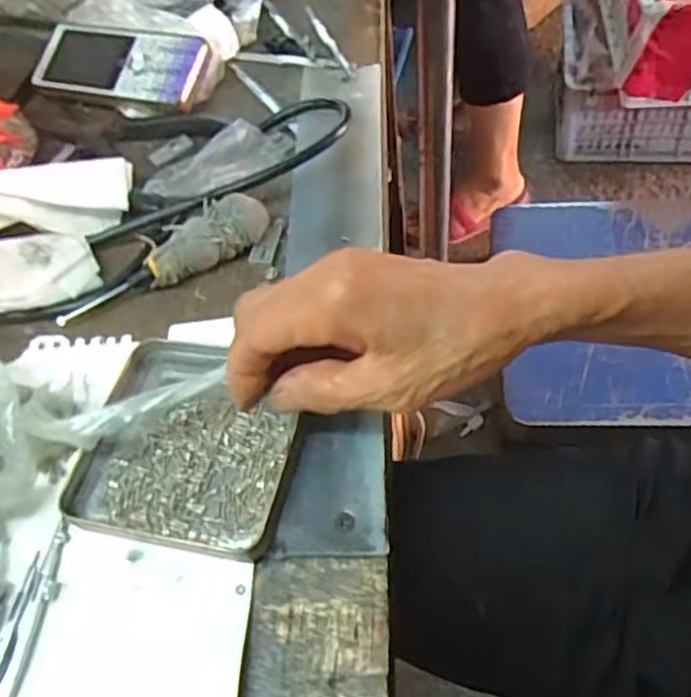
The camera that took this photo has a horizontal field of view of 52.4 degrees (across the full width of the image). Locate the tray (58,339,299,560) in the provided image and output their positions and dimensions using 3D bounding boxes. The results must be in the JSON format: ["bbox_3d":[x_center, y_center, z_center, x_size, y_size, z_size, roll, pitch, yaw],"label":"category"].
[{"bbox_3d":[-0.072,0.041,0.321,0.096,0.015,0.096,10,54,10],"label":"tray"}]

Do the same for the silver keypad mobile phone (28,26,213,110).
[{"bbox_3d":[-0.154,-0.198,0.481,0.126,0.010,0.055,12,71,19],"label":"silver keypad mobile phone"}]

